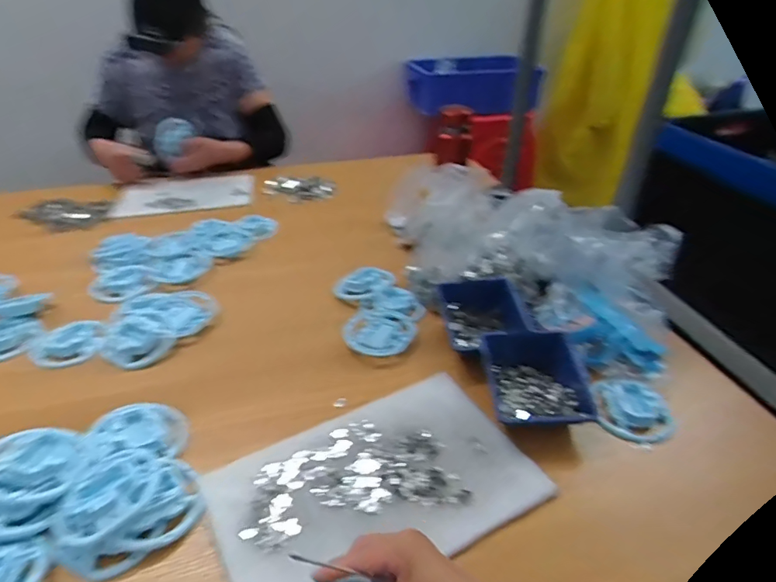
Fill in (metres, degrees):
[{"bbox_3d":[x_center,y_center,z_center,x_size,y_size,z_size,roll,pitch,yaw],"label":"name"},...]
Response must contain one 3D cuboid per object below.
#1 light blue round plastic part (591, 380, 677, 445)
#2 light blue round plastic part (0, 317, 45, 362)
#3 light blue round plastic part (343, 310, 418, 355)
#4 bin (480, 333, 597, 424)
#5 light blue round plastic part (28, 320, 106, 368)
[{"bbox_3d":[0.312,0.148,0.625,0.089,0.023,0.093,6,36,9],"label":"light blue round plastic part"},{"bbox_3d":[-0.593,0.074,0.747,0.105,0.014,0.091,-14,37,-19],"label":"light blue round plastic part"},{"bbox_3d":[-0.013,0.063,0.754,0.107,0.013,0.099,0,35,0],"label":"light blue round plastic part"},{"bbox_3d":[0.188,0.112,0.625,0.121,0.047,0.144,-3,35,-4],"label":"bin"},{"bbox_3d":[-0.478,0.081,0.731,0.098,0.019,0.092,-22,40,-27],"label":"light blue round plastic part"}]

